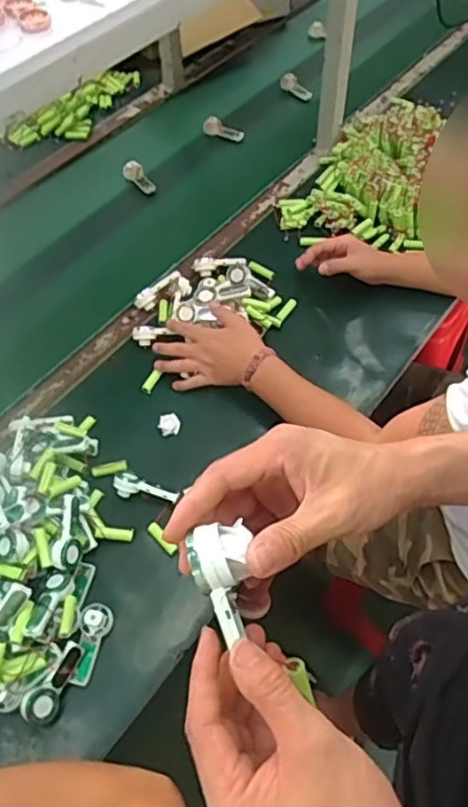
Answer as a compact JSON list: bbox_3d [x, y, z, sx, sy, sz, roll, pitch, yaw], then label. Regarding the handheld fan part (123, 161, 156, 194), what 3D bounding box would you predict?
[{"bbox_3d":[-0.195,-0.469,1.300,0.082,0.023,0.037,45,65,-1],"label":"handheld fan part"}]

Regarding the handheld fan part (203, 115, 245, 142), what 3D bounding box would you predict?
[{"bbox_3d":[-0.022,-0.606,1.388,0.089,0.033,0.024,16,55,-11],"label":"handheld fan part"}]

